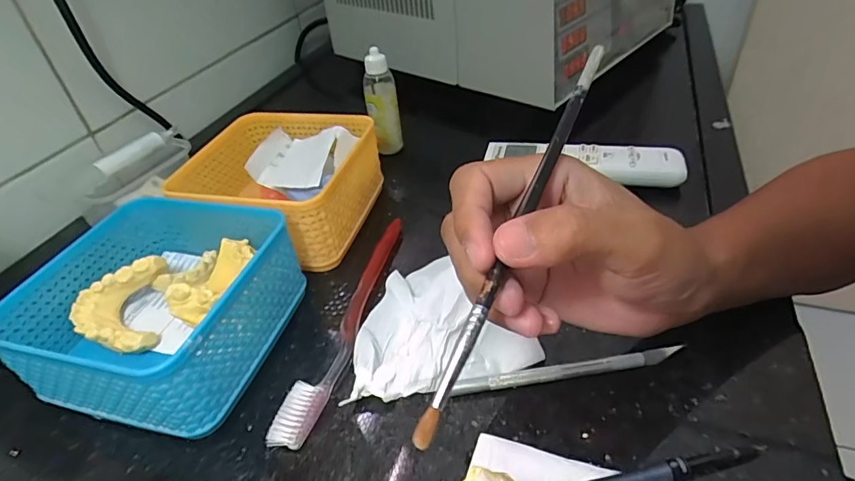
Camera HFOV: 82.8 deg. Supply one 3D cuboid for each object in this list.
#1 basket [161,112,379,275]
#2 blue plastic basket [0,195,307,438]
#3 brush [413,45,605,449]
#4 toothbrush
[{"bbox_3d":[-0.116,-0.046,0.394,0.130,0.061,0.133,8,42,17],"label":"basket"},{"bbox_3d":[-0.163,0.040,0.304,0.131,0.068,0.129,6,41,15],"label":"blue plastic basket"},{"bbox_3d":[0.038,-0.011,0.189,0.006,0.006,0.186,17,66,27],"label":"brush"},{"bbox_3d":[-0.048,0.049,0.315,0.021,0.018,0.181,8,40,17],"label":"toothbrush"}]

